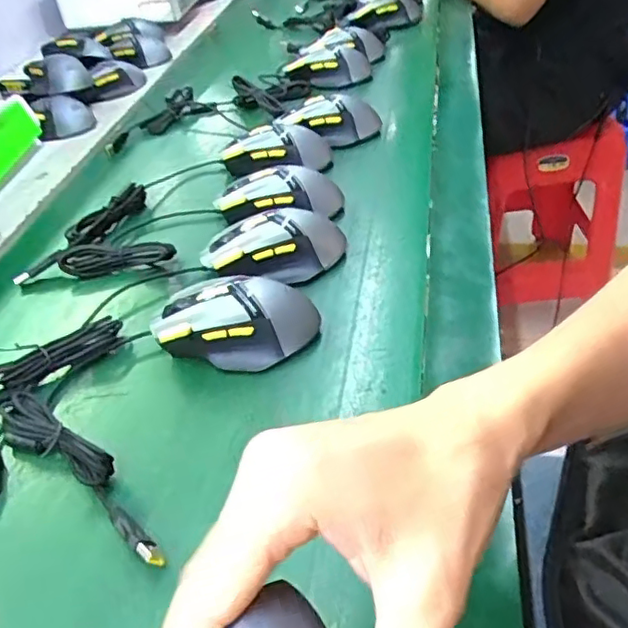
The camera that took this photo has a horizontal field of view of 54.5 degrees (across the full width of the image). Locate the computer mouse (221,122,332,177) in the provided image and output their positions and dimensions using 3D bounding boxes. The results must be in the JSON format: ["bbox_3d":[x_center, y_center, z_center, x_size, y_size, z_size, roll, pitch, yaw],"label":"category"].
[{"bbox_3d":[-0.038,-0.174,0.649,0.116,0.041,0.063,-9,39,-11],"label":"computer mouse"}]

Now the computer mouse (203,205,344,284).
[{"bbox_3d":[-0.031,-0.059,0.515,0.122,0.040,0.070,-17,41,-14],"label":"computer mouse"}]

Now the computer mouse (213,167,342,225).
[{"bbox_3d":[-0.031,-0.109,0.574,0.120,0.039,0.061,-11,40,-6],"label":"computer mouse"}]

